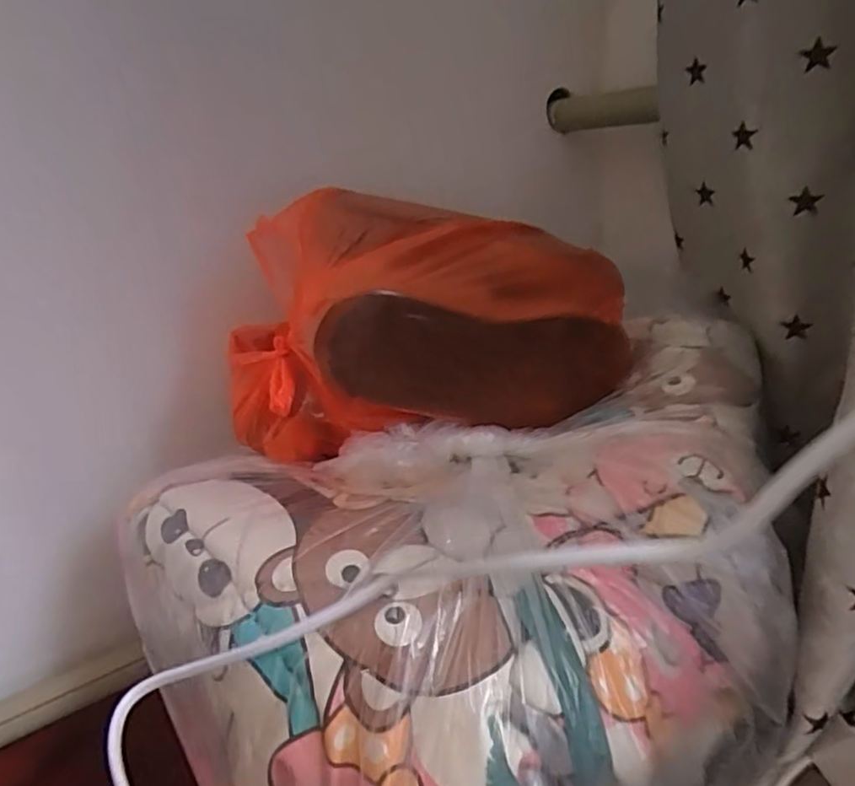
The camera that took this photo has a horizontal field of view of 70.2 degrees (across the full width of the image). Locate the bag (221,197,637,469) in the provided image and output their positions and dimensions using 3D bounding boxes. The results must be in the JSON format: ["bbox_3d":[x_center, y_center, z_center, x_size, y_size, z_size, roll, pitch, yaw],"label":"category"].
[{"bbox_3d":[0.002,-0.054,0.431,0.281,0.153,0.132,-16,25,-20],"label":"bag"}]

